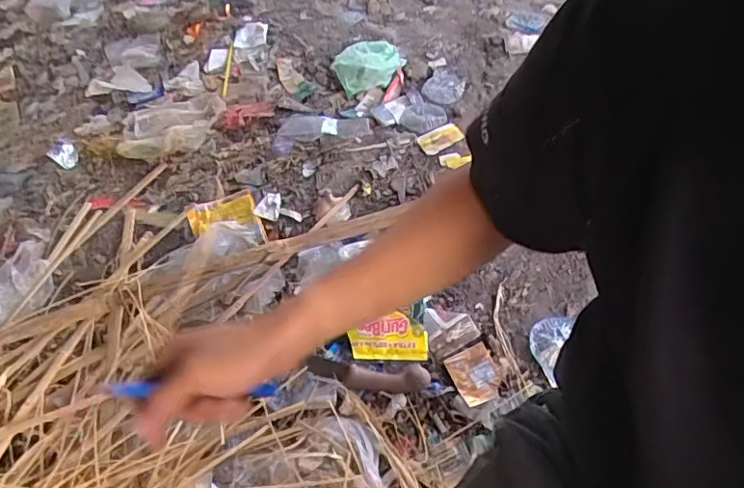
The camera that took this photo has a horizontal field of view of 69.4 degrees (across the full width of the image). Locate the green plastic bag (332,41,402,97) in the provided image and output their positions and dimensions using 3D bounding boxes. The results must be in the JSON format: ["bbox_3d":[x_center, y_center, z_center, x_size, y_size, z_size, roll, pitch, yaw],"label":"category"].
[{"bbox_3d":[-0.008,-0.436,1.285,0.157,0.055,0.198,1,53,5],"label":"green plastic bag"}]

